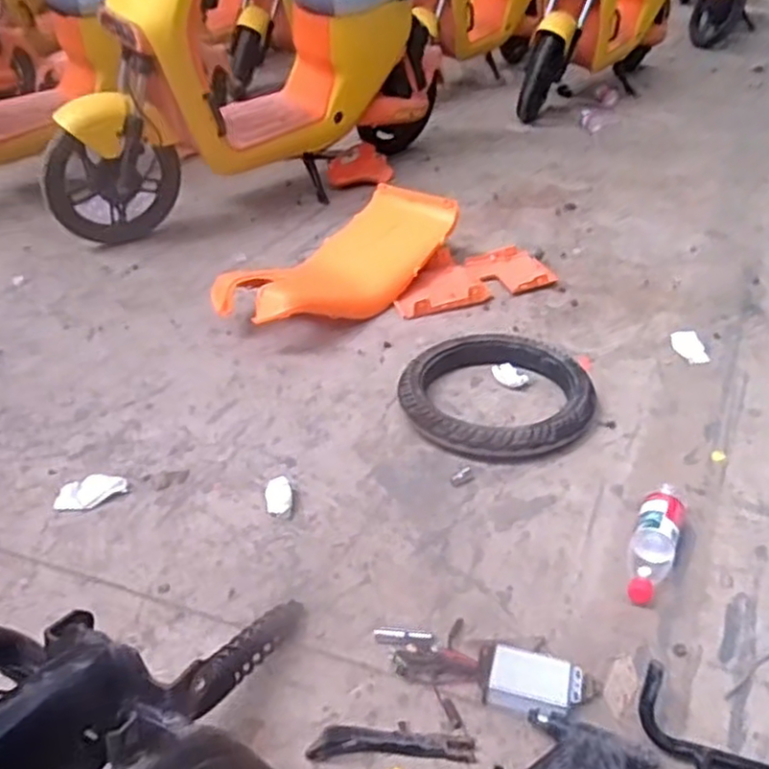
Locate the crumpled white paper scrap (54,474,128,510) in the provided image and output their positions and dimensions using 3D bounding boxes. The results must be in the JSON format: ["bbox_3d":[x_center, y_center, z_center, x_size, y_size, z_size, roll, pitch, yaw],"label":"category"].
[{"bbox_3d":[-0.523,0.187,1.277,0.117,0.022,0.063,-21,40,-26],"label":"crumpled white paper scrap"}]

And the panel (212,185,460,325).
[{"bbox_3d":[-0.100,-0.294,1.805,0.257,0.165,0.668,27,44,33],"label":"panel"}]

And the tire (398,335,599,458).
[{"bbox_3d":[0.220,0.017,1.419,0.374,0.082,0.309,9,37,14],"label":"tire"}]

